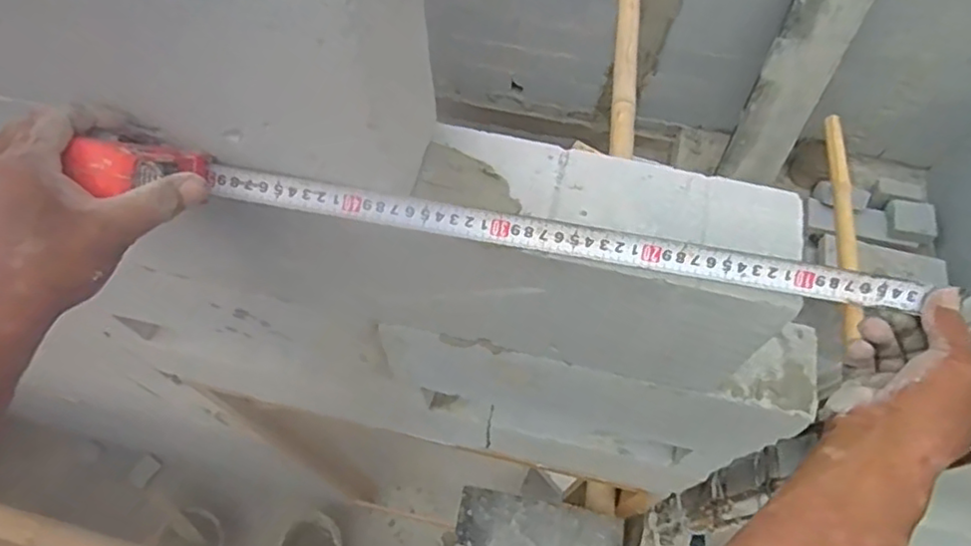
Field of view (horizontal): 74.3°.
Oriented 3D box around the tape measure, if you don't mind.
[{"bbox_3d":[0.019,-0.020,0.408,0.515,0.072,0.050,10,65,-2],"label":"tape measure"}]

